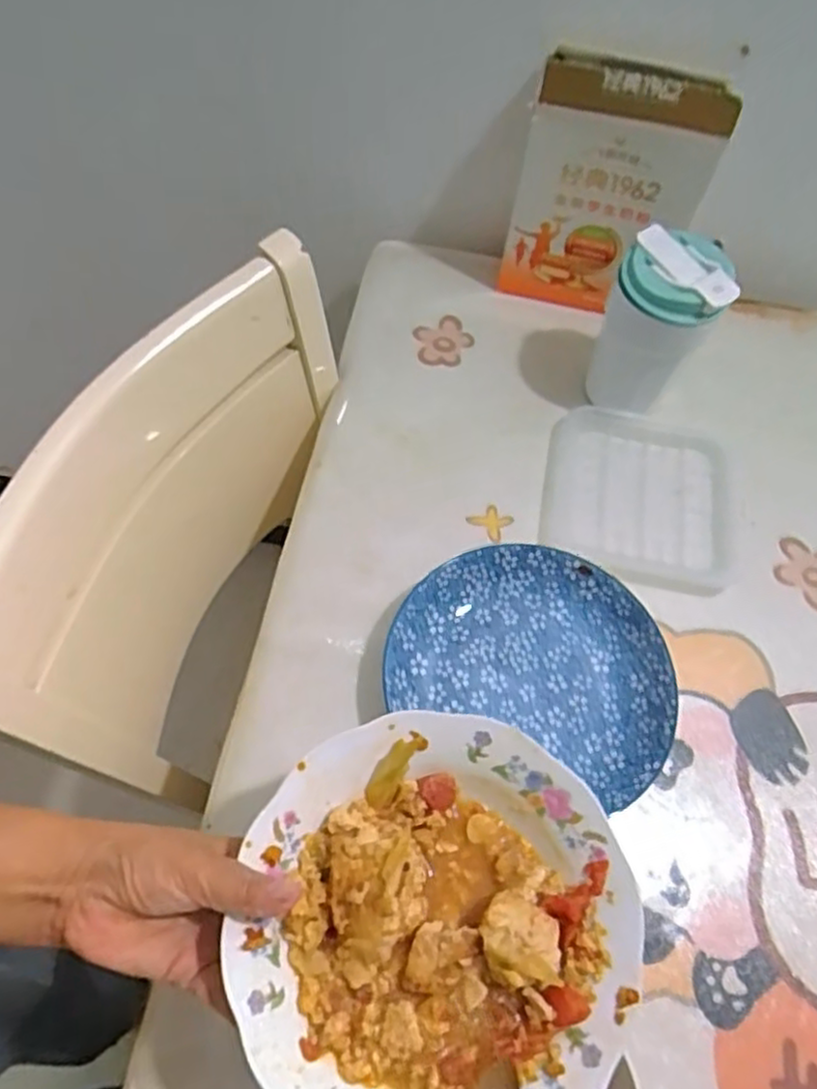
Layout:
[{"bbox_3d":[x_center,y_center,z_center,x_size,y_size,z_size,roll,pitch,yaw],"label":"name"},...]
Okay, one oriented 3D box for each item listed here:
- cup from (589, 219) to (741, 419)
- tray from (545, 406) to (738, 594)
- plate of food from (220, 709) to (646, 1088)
[{"bbox_3d":[0.201,-0.174,0.592,0.083,0.138,0.081,1,62,-2],"label":"cup"},{"bbox_3d":[0.195,-0.041,0.602,0.155,0.028,0.157,9,64,2],"label":"tray"},{"bbox_3d":[0.013,0.182,0.348,0.187,0.038,0.184,1,58,-2],"label":"plate of food"}]

